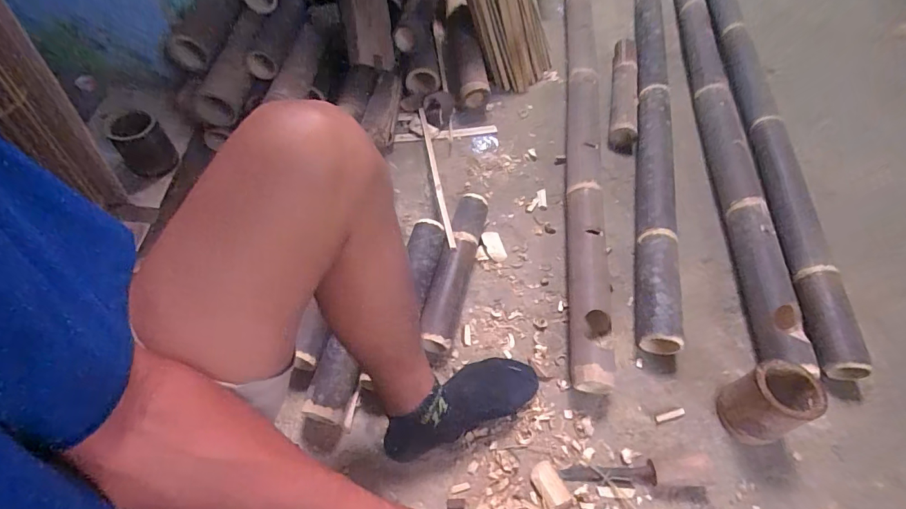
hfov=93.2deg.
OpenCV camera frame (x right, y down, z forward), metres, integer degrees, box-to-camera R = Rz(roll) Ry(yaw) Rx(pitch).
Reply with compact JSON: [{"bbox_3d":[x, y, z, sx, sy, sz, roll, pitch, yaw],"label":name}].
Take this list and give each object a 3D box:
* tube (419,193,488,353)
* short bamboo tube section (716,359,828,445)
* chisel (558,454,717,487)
[{"bbox_3d":[0.008,0.020,0.743,0.063,0.059,0.326,14,64,8],"label":"tube"},{"bbox_3d":[0.457,0.217,0.624,0.091,0.122,0.083,1,51,-2],"label":"short bamboo tube section"},{"bbox_3d":[0.258,0.301,0.593,0.206,0.031,0.036,1,56,-3],"label":"chisel"}]

